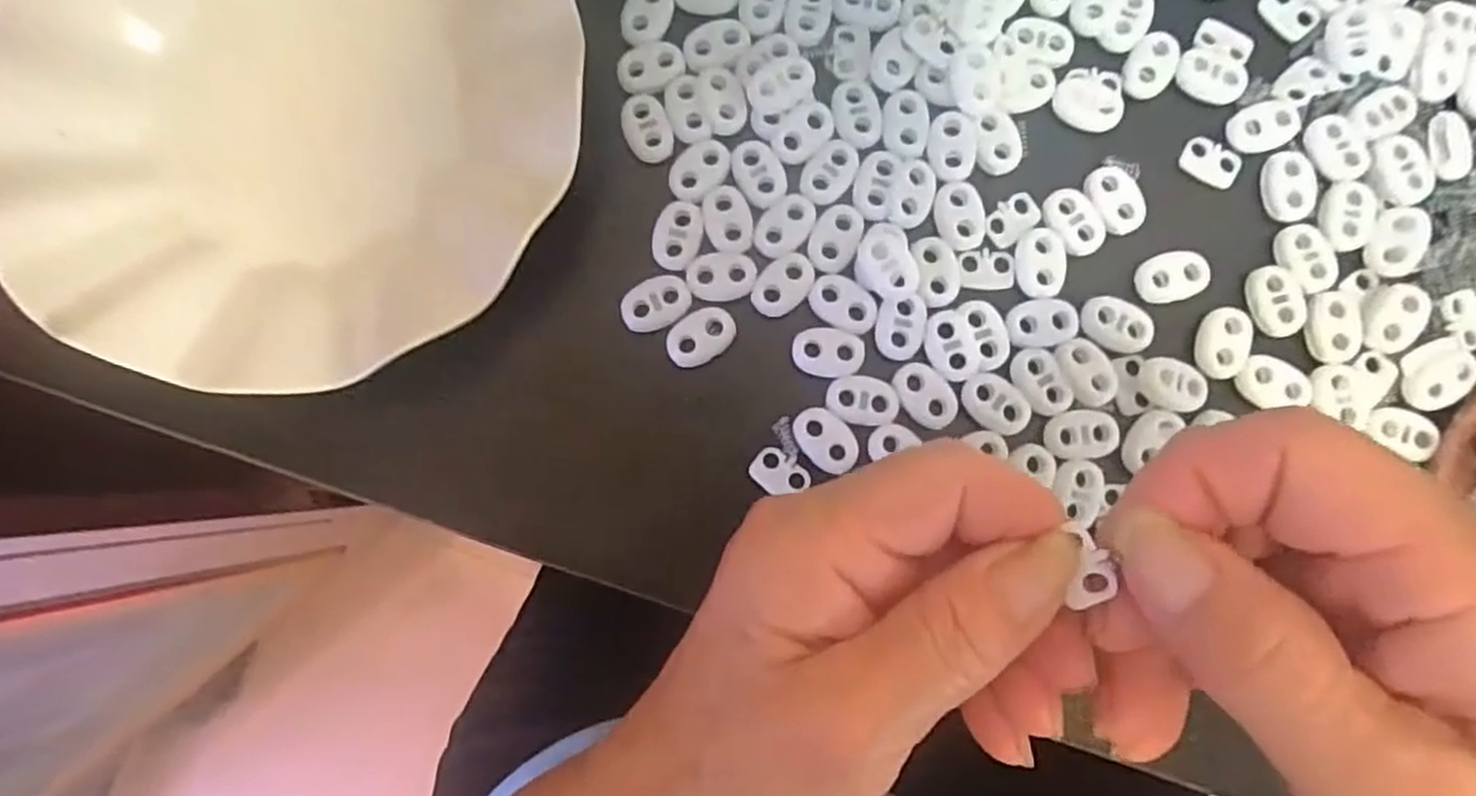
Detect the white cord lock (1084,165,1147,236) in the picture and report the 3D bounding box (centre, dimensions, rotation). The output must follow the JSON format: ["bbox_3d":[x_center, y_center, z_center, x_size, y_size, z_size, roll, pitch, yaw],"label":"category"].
[{"bbox_3d":[0.122,-0.064,0.243,0.016,0.004,0.023,-33,86,-3],"label":"white cord lock"}]

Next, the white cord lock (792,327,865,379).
[{"bbox_3d":[0.029,-0.014,0.239,0.022,0.004,0.015,5,85,0],"label":"white cord lock"}]

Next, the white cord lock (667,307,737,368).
[{"bbox_3d":[-0.012,-0.020,0.238,0.023,0.004,0.016,-30,86,-2],"label":"white cord lock"}]

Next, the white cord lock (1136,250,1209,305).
[{"bbox_3d":[0.139,-0.039,0.241,0.022,0.004,0.016,-11,85,-1],"label":"white cord lock"}]

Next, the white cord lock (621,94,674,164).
[{"bbox_3d":[-0.030,-0.088,0.245,0.014,0.004,0.022,-21,86,-2],"label":"white cord lock"}]

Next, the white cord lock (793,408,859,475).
[{"bbox_3d":[0.028,0.013,0.236,0.022,0.004,0.017,44,87,3],"label":"white cord lock"}]

